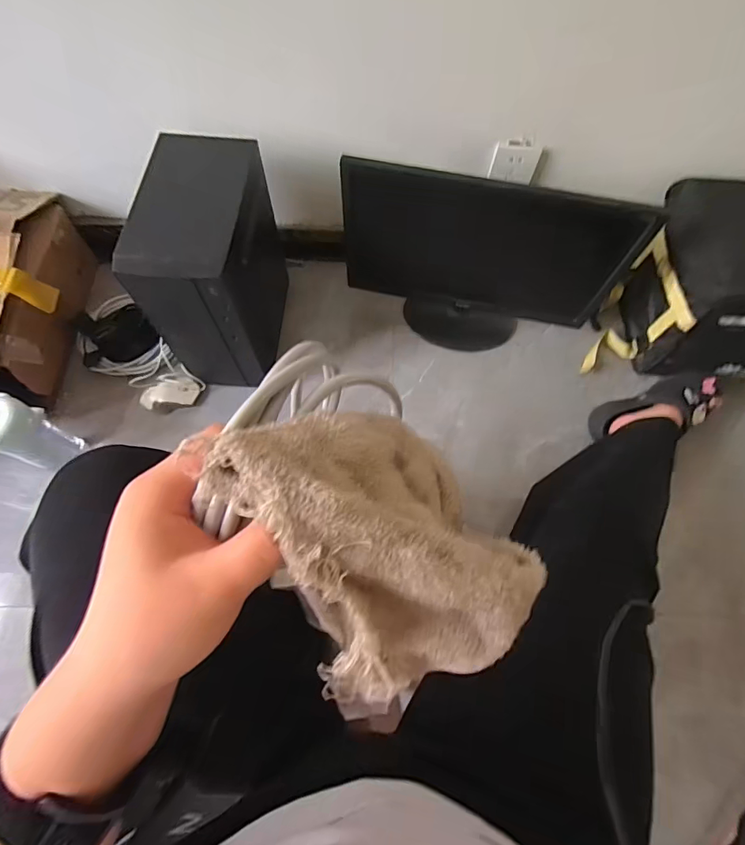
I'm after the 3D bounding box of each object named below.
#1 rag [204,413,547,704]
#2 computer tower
[{"bbox_3d":[0.008,0.048,0.171,0.088,0.075,0.109,-25,71,-10],"label":"rag"},{"bbox_3d":[-0.276,-0.283,0.807,0.163,0.332,0.305,3,68,0],"label":"computer tower"}]

